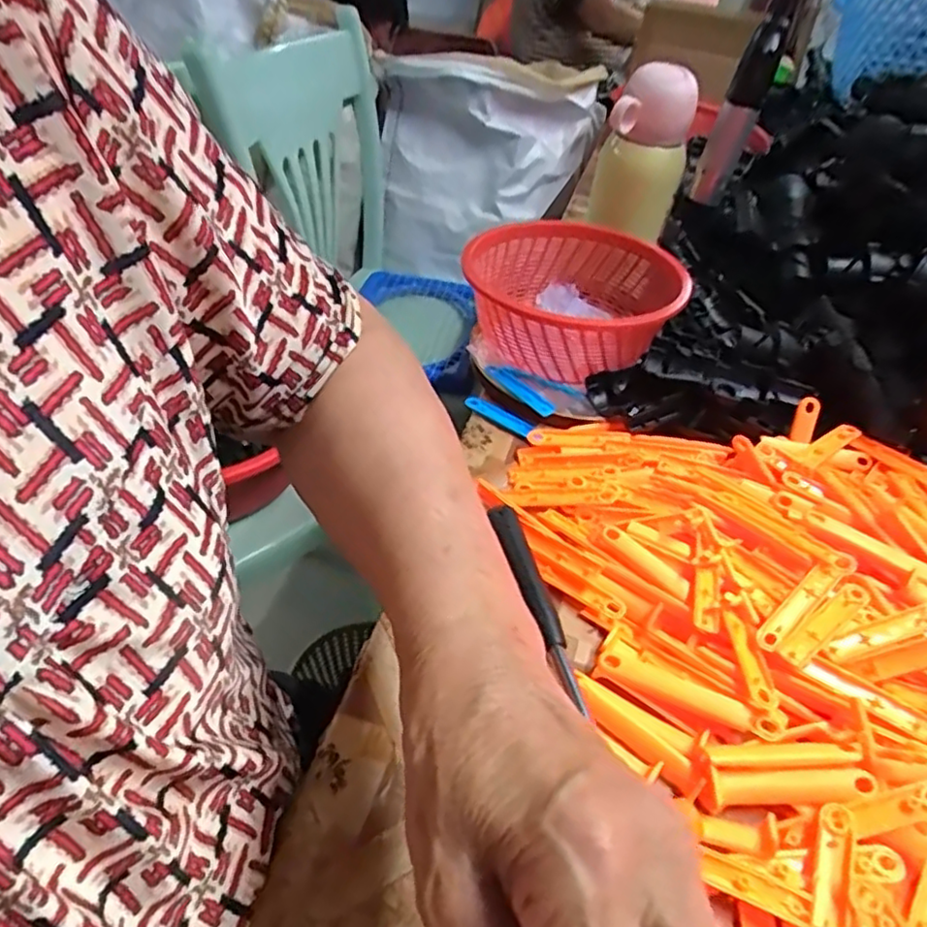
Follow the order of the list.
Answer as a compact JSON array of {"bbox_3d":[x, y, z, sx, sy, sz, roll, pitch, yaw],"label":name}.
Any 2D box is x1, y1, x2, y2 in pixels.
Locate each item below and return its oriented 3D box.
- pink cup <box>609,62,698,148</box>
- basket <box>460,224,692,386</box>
[{"bbox_3d":[0.163,-0.307,0.566,0.065,0.054,0.058,13,46,5],"label":"pink cup"},{"bbox_3d":[0.093,-0.138,0.558,0.169,0.076,0.173,4,46,-4],"label":"basket"}]

